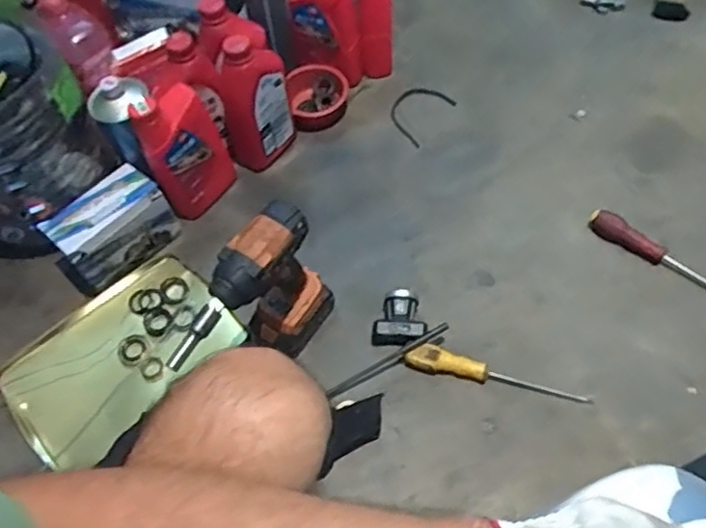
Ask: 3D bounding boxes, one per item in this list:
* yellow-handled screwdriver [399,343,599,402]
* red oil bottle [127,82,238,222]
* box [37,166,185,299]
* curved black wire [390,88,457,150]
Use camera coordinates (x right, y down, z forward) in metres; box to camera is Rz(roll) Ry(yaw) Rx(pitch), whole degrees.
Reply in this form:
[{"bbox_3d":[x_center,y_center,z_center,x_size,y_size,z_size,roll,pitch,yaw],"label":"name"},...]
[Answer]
[{"bbox_3d":[0.190,0.146,0.848,0.240,0.034,0.032,8,61,10],"label":"yellow-handled screwdriver"},{"bbox_3d":[-0.252,-0.169,0.956,0.122,0.210,0.065,-35,62,-15],"label":"red oil bottle"},{"bbox_3d":[-0.361,-0.051,0.943,0.175,0.104,0.098,-38,63,-16],"label":"box"},{"bbox_3d":[0.114,-0.270,1.108,0.092,0.010,0.125,34,67,21],"label":"curved black wire"}]

